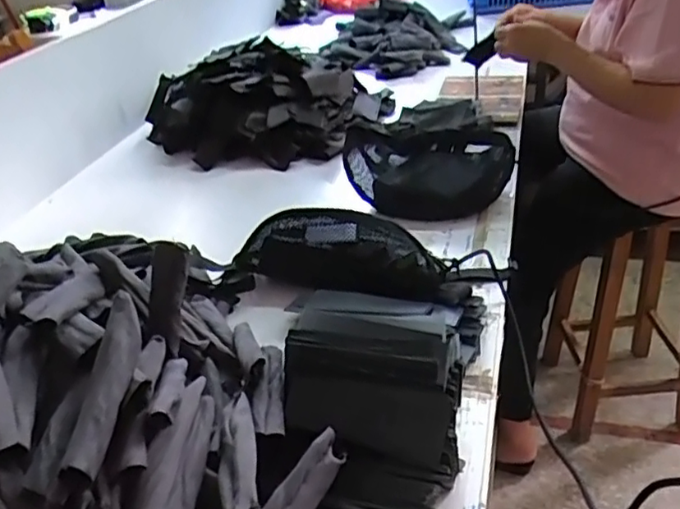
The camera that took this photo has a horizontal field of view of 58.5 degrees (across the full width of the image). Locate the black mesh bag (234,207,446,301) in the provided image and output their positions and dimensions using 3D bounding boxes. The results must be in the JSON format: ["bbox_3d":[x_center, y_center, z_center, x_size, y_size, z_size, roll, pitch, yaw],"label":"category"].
[{"bbox_3d":[0.001,0.000,0.814,0.290,0.097,0.076,13,39,29],"label":"black mesh bag"}]

